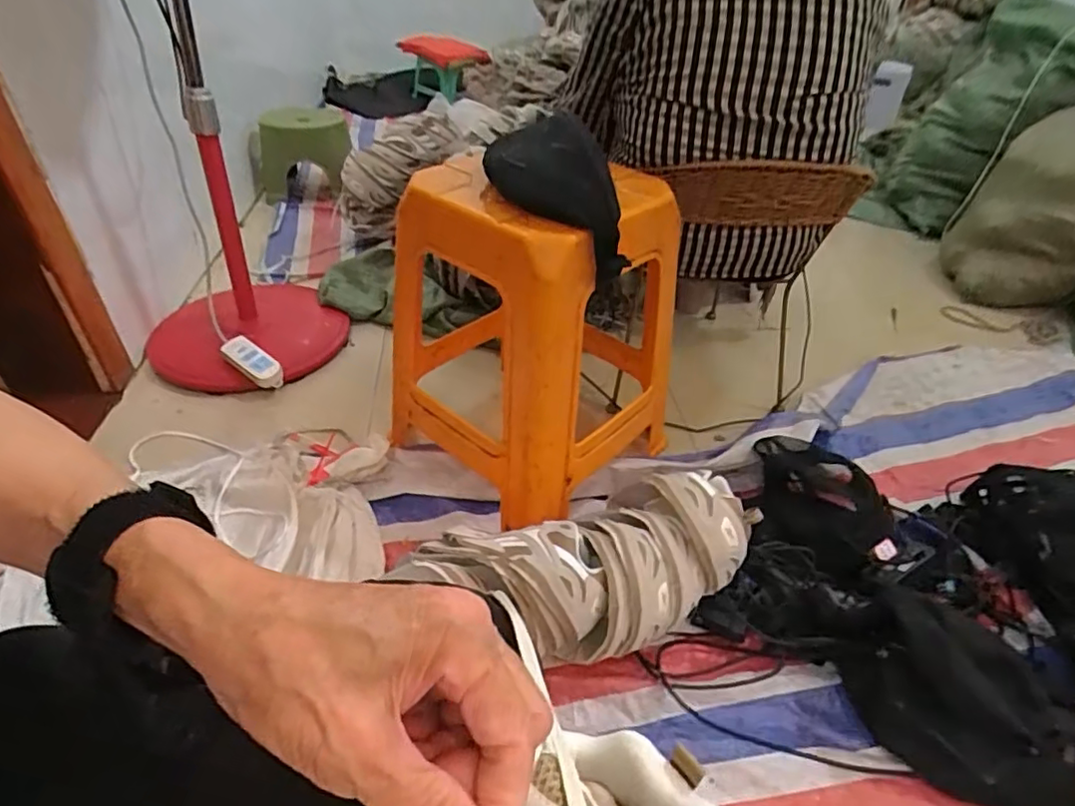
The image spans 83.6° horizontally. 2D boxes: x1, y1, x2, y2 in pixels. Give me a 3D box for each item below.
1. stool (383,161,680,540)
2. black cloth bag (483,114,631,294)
[{"bbox_3d":[0.000,-0.129,0.930,0.343,0.419,0.366,30,47,29],"label":"stool"},{"bbox_3d":[0.021,-0.259,0.758,0.110,0.152,0.240,-25,47,-29],"label":"black cloth bag"}]

